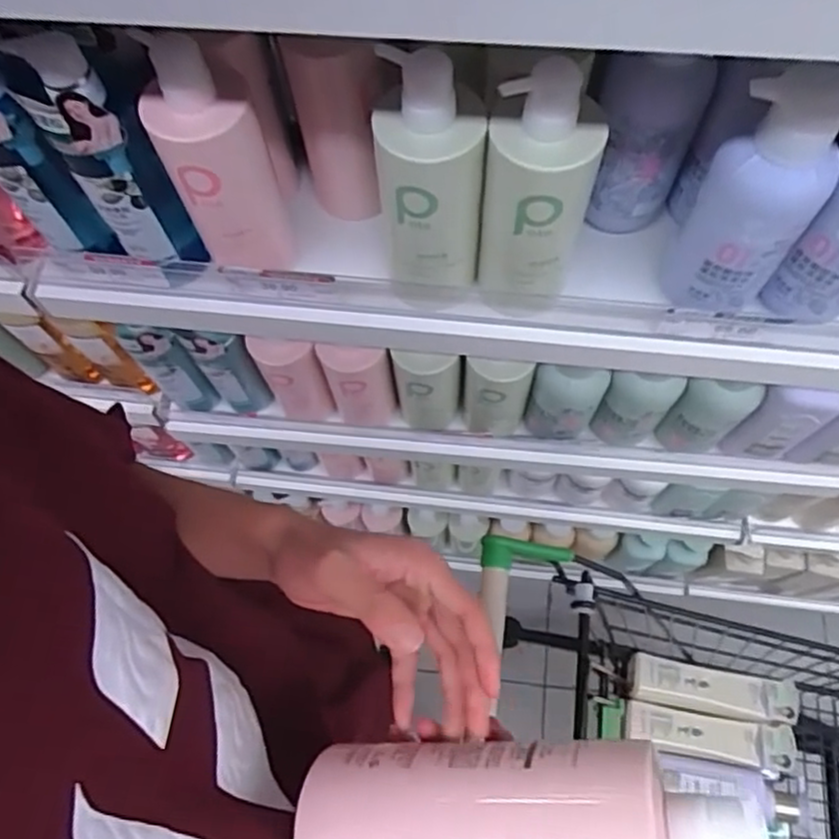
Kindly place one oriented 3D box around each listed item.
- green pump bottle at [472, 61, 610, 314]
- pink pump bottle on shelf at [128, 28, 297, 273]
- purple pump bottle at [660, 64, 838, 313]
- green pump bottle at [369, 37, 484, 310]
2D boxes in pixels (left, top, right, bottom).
[{"bbox_3d":[0.085,-0.164,0.506,0.081,0.200,0.070,18,71,9],"label":"green pump bottle"},{"bbox_3d":[-0.152,-0.188,0.506,0.075,0.177,0.069,-10,69,-1],"label":"pink pump bottle on shelf"},{"bbox_3d":[0.242,-0.154,0.483,0.081,0.181,0.068,30,73,13],"label":"purple pump bottle"},{"bbox_3d":[0.009,-0.170,0.513,0.076,0.203,0.074,-1,69,2],"label":"green pump bottle"}]

